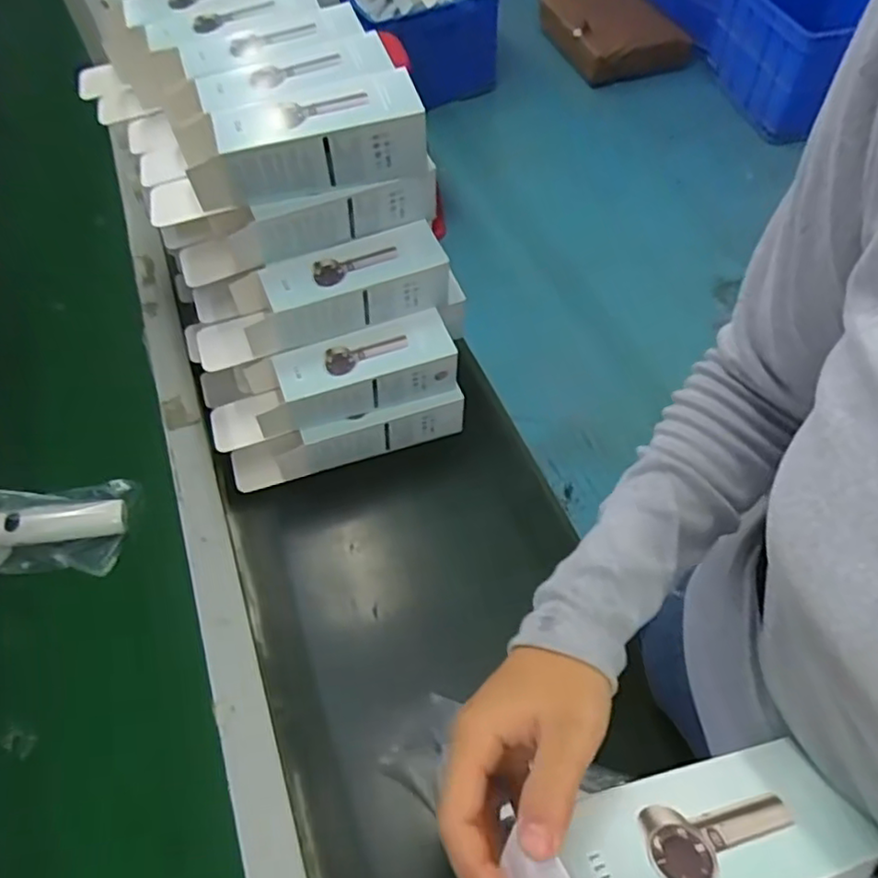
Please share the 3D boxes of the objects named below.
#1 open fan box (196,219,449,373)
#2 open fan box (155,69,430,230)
[{"bbox_3d":[-0.108,-0.128,0.598,0.240,0.060,0.077,-18,55,-9],"label":"open fan box"},{"bbox_3d":[-0.129,-0.234,0.535,0.232,0.064,0.067,-17,55,-8],"label":"open fan box"}]

